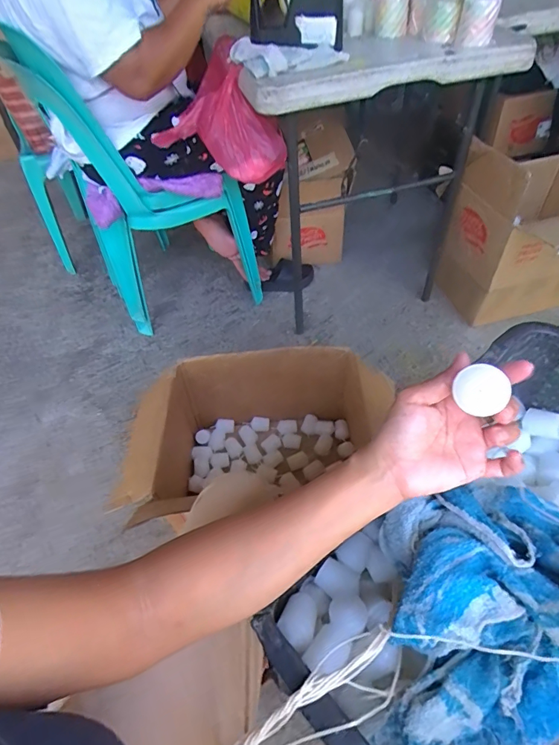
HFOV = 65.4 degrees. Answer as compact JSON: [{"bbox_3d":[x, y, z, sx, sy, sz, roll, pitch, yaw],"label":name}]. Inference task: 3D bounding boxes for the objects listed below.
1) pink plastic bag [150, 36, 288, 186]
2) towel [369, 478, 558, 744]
[{"bbox_3d":[-0.129,-0.529,0.915,0.262,0.240,0.115,14,53,16],"label":"pink plastic bag"},{"bbox_3d":[0.188,0.208,0.397,0.263,0.093,0.205,-15,51,-8],"label":"towel"}]

